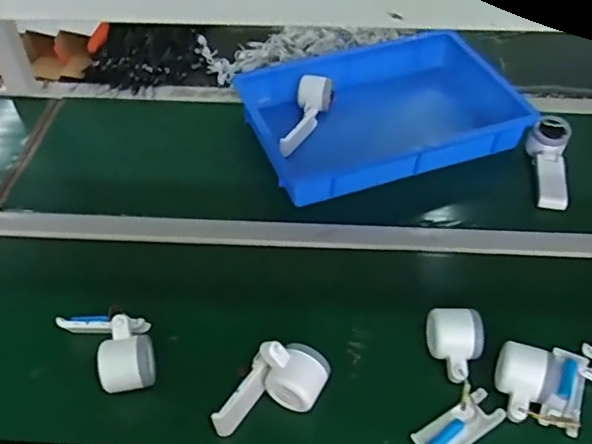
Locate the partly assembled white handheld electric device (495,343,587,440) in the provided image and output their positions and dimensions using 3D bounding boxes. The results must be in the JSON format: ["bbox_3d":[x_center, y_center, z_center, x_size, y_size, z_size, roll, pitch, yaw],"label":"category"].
[{"bbox_3d":[0.280,0.174,0.660,0.100,0.060,0.103,10,46,9],"label":"partly assembled white handheld electric device"}]

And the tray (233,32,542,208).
[{"bbox_3d":[0.137,-0.191,1.006,0.426,0.092,0.306,-14,47,-14],"label":"tray"}]

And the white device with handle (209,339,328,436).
[{"bbox_3d":[-0.028,0.179,0.653,0.131,0.072,0.063,-11,47,-11],"label":"white device with handle"}]

